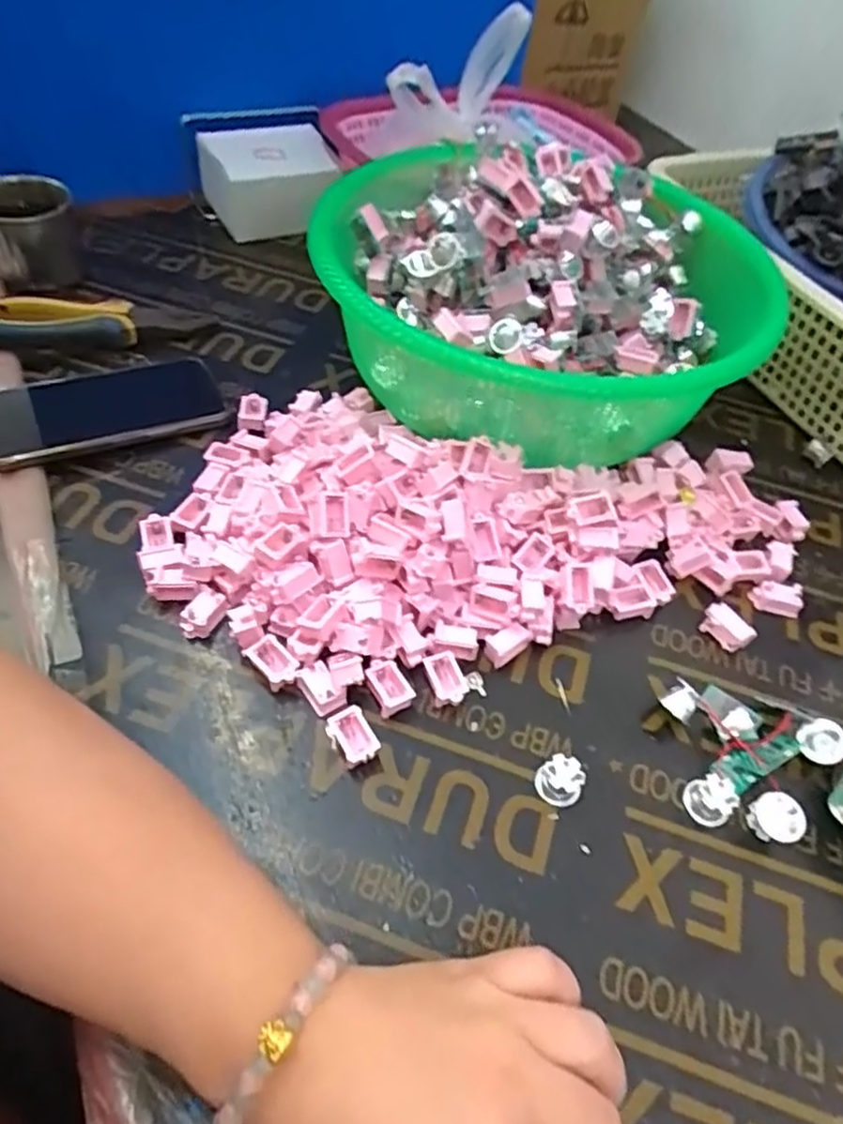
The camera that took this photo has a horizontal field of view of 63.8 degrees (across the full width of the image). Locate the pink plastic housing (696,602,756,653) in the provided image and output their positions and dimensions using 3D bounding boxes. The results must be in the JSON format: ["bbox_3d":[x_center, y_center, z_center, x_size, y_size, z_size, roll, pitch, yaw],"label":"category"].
[{"bbox_3d":[0.193,0.042,0.427,0.030,0.017,0.020,37,57,21],"label":"pink plastic housing"}]

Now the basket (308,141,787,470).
[{"bbox_3d":[0.081,-0.192,0.508,0.313,0.120,0.305,5,51,-2],"label":"basket"}]

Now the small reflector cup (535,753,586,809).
[{"bbox_3d":[0.072,0.113,0.352,0.019,0.019,0.021,-14,54,-17],"label":"small reflector cup"}]

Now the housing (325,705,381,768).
[{"bbox_3d":[-0.036,0.093,0.358,0.020,0.015,0.031,-21,57,-21],"label":"housing"}]

